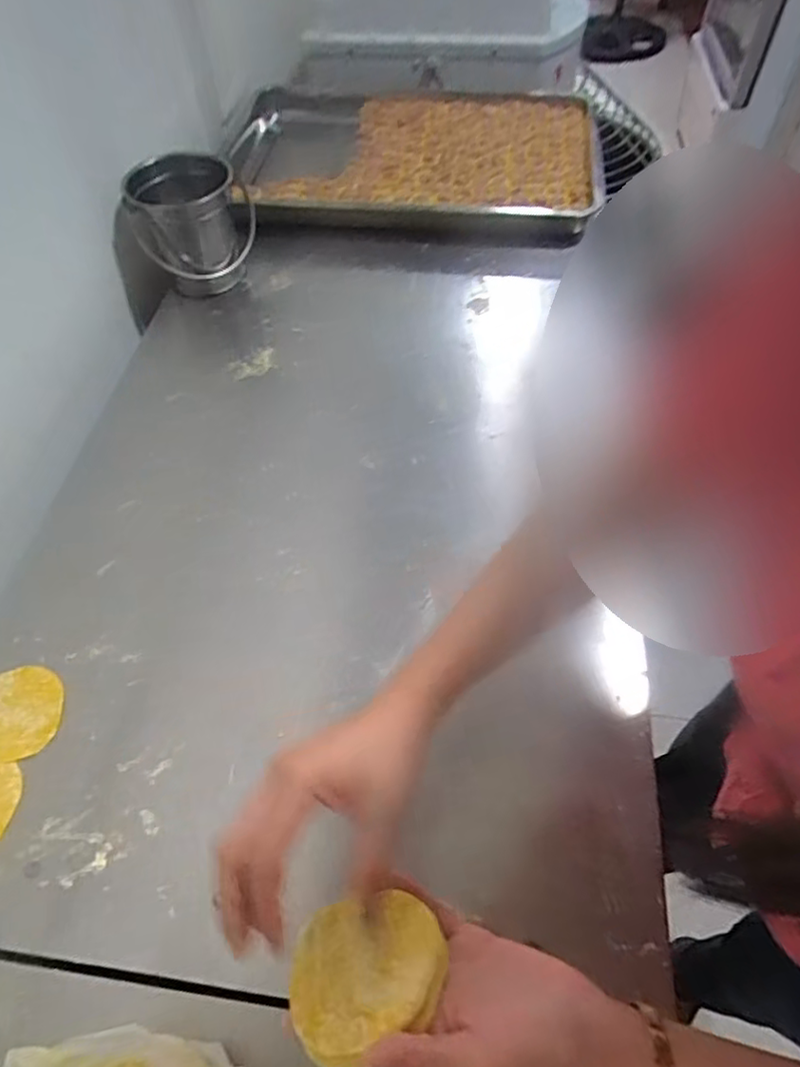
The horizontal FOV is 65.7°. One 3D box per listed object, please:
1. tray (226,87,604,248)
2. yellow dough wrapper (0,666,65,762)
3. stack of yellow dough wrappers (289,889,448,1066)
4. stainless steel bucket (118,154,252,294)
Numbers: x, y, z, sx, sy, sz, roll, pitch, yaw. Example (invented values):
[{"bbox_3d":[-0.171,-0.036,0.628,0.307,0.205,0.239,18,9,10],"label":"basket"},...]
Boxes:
[{"bbox_3d":[0.021,-0.591,0.985,0.558,0.076,0.405,2,57,3],"label":"tray"},{"bbox_3d":[-0.336,0.156,0.539,0.078,0.004,0.080,-1,57,1],"label":"yellow dough wrapper"},{"bbox_3d":[-0.019,0.223,0.322,0.079,0.007,0.086,-25,17,-23],"label":"stack of yellow dough wrappers"},{"bbox_3d":[-0.270,-0.412,0.830,0.126,0.161,0.140,0,57,1],"label":"stainless steel bucket"}]

